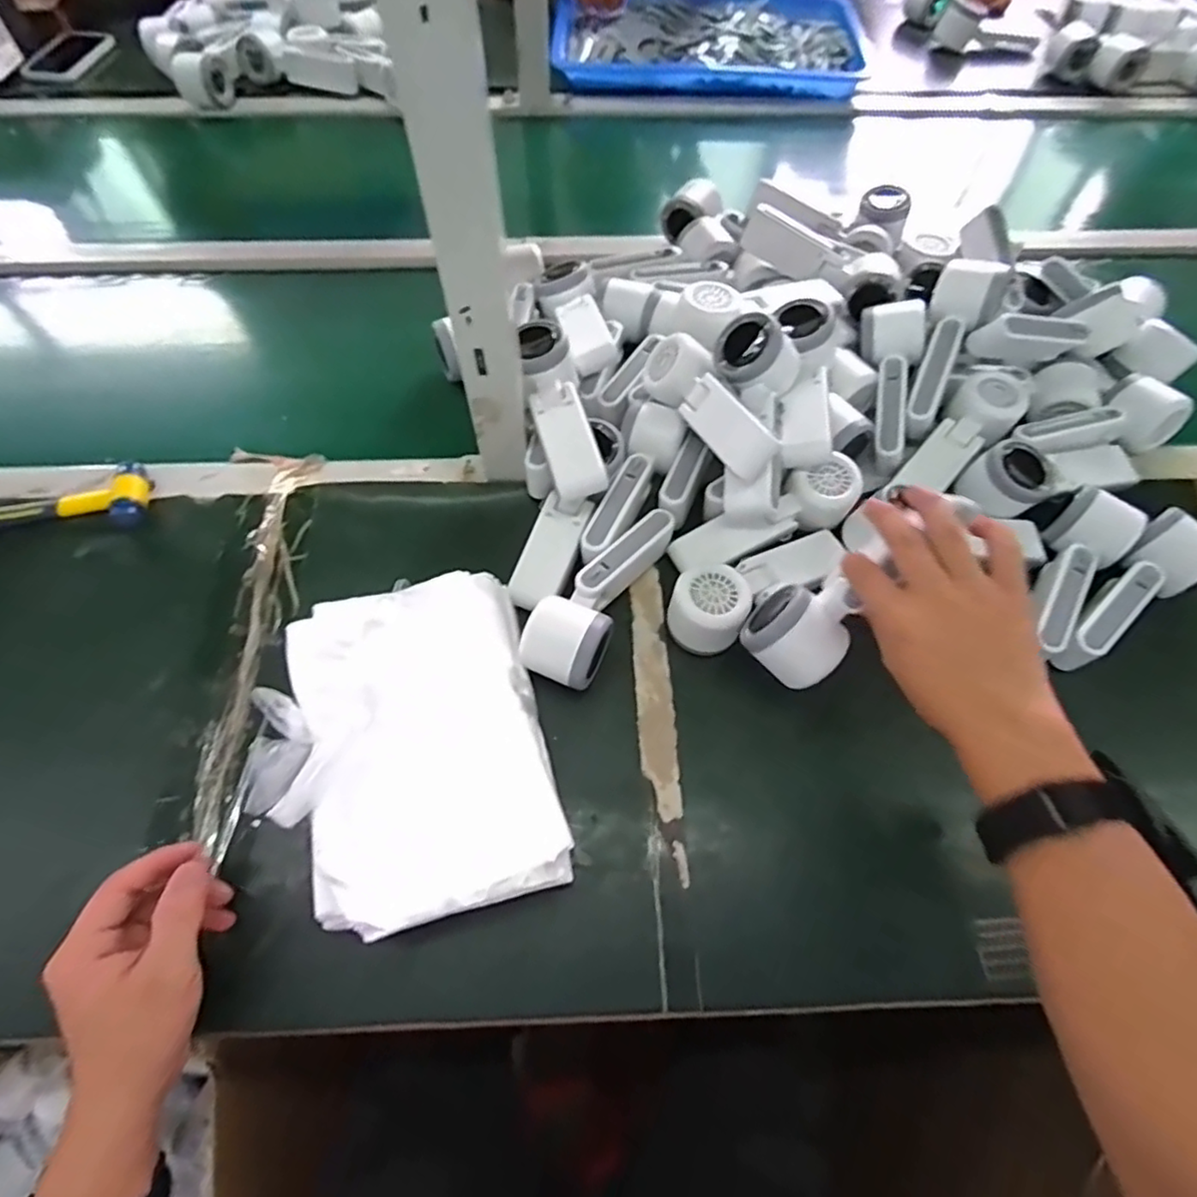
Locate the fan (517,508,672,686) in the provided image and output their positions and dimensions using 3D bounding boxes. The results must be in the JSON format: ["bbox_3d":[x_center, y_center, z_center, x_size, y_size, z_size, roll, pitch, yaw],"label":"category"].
[{"bbox_3d":[0.001,-0.008,0.489,0.055,0.047,0.166,26,64,13],"label":"fan"}]

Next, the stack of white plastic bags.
[{"bbox_3d":[-0.138,0.103,0.434,0.194,0.068,0.222,-16,65,-6],"label":"stack of white plastic bags"}]

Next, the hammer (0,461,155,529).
[{"bbox_3d":[-0.513,-0.075,0.542,0.234,0.028,0.061,-9,62,-6],"label":"hammer"}]

